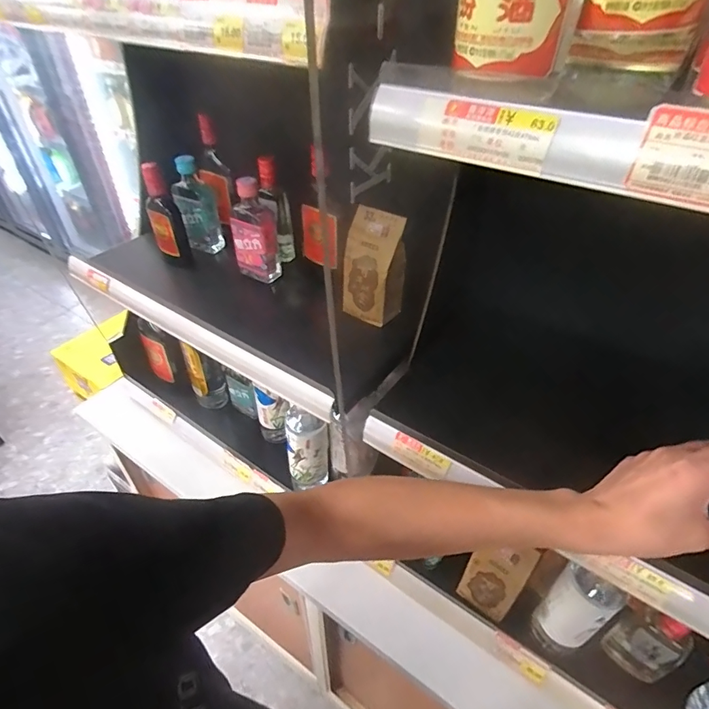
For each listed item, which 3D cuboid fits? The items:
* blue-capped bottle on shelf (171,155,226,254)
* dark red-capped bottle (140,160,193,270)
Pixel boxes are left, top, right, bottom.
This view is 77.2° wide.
[{"bbox_3d":[-0.259,-0.240,0.730,0.064,0.147,0.049,-13,43,-14],"label":"blue-capped bottle on shelf"},{"bbox_3d":[-0.298,-0.210,0.695,0.051,0.166,0.044,-16,44,-17],"label":"dark red-capped bottle"}]

